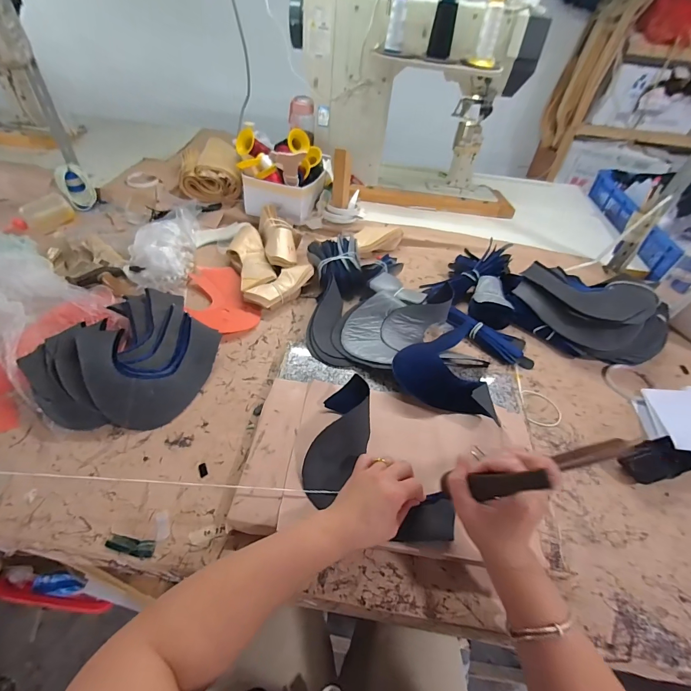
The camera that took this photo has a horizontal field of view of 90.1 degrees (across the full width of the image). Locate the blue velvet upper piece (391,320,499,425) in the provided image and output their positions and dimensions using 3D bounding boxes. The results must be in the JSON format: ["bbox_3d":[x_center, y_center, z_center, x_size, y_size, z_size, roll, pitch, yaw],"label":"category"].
[{"bbox_3d":[0.152,0.031,0.557,0.149,0.060,0.198,4,48,-3],"label":"blue velvet upper piece"}]

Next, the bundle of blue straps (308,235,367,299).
[{"bbox_3d":[-0.016,-0.163,0.734,0.101,0.076,0.133,-10,50,-15],"label":"bundle of blue straps"}]

